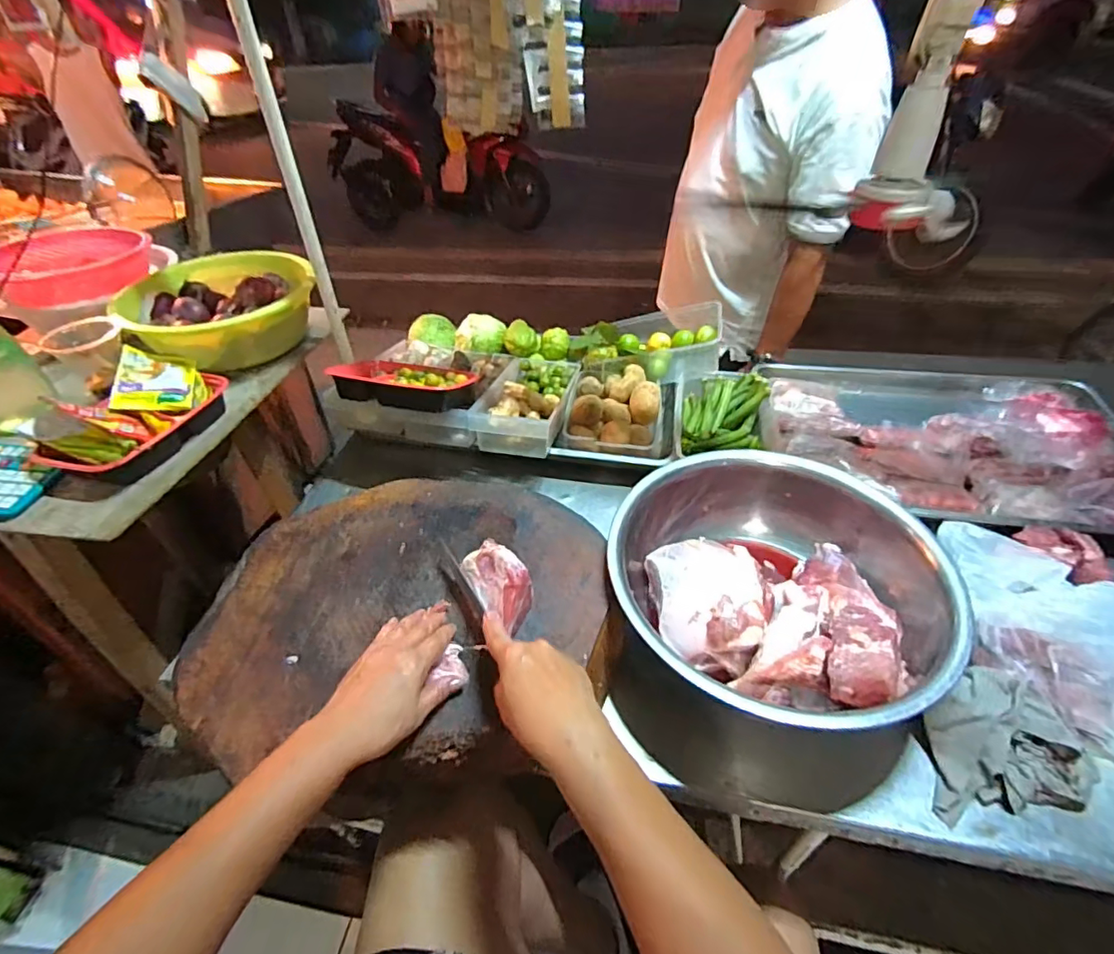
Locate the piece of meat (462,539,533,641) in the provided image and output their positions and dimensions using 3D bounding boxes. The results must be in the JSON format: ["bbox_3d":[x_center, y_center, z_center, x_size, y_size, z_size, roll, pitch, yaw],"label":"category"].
[{"bbox_3d":[-0.062,0.111,0.576,0.050,0.052,0.089,-27,50,-25],"label":"piece of meat"}]

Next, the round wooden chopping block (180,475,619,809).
[{"bbox_3d":[-0.156,0.158,0.618,0.430,0.081,0.364,-2,44,-1],"label":"round wooden chopping block"}]

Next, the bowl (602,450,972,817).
[{"bbox_3d":[0.245,0.155,0.642,0.361,0.152,0.378,0,44,0],"label":"bowl"}]

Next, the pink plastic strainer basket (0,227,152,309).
[{"bbox_3d":[-0.857,-0.379,0.937,0.253,0.065,0.228,31,52,28],"label":"pink plastic strainer basket"}]

